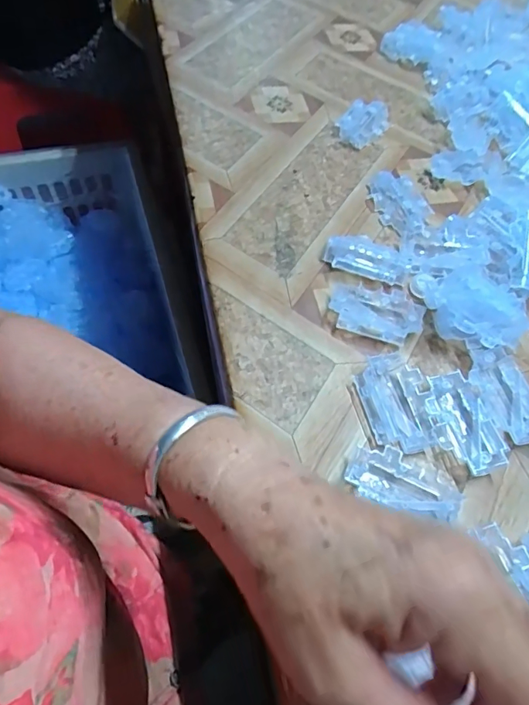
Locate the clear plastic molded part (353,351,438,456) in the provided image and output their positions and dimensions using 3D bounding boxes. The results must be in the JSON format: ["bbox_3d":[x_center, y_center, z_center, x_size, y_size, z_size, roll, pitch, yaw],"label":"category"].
[{"bbox_3d":[0.088,0.033,0.319,0.041,0.012,0.070,-10,60,-9],"label":"clear plastic molded part"}]

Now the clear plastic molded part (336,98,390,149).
[{"bbox_3d":[0.102,-0.235,0.482,0.040,0.014,0.073,34,63,16],"label":"clear plastic molded part"}]

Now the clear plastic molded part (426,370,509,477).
[{"bbox_3d":[0.130,0.047,0.313,0.040,0.014,0.067,-14,61,-12],"label":"clear plastic molded part"}]

